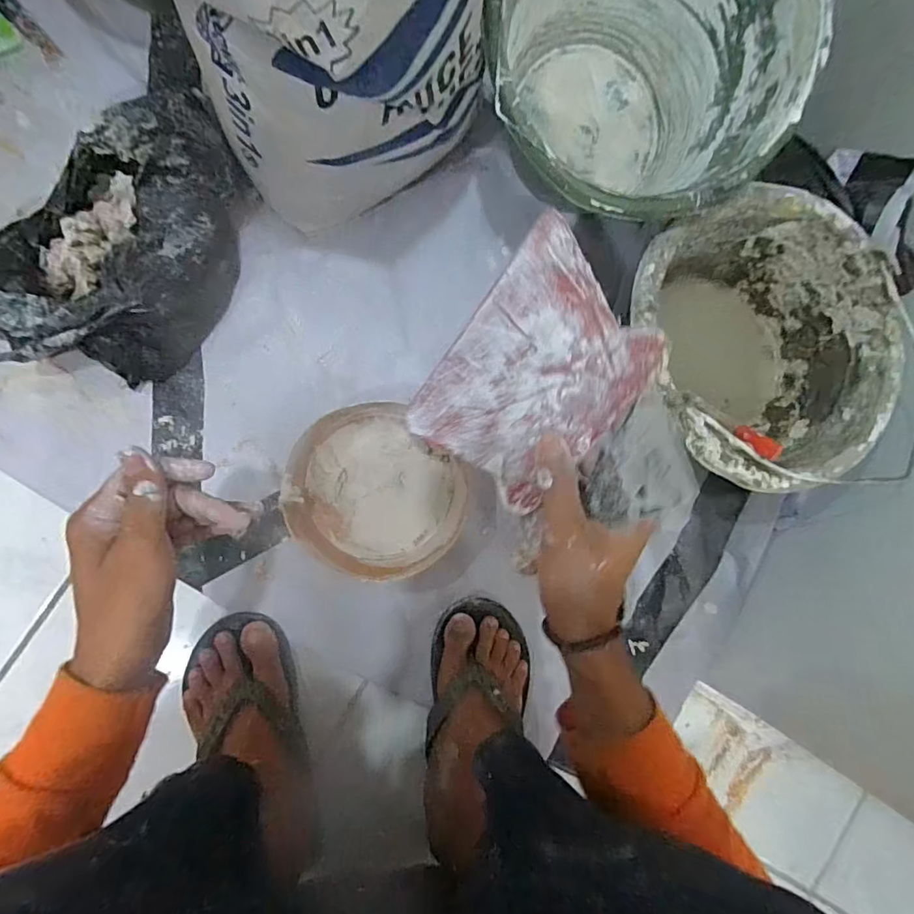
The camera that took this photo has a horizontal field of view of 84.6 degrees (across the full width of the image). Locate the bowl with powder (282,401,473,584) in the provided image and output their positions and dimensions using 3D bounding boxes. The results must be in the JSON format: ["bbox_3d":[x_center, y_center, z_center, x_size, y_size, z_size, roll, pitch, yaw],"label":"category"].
[{"bbox_3d":[-0.083,0.038,0.508,0.170,0.047,0.163,0,90,-9],"label":"bowl with powder"}]

